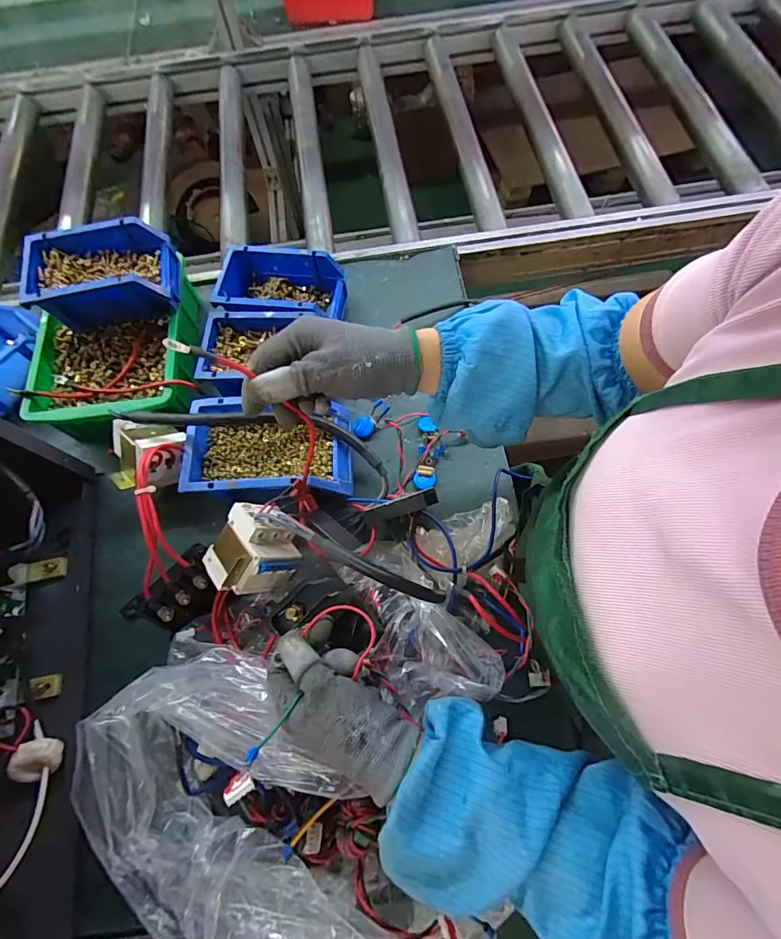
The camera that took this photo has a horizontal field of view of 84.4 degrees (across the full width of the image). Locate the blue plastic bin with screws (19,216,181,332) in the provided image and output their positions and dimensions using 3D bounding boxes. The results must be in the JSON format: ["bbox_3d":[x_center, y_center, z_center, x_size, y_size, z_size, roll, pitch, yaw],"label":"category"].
[{"bbox_3d":[-0.357,-0.238,0.541,0.161,0.076,0.097,-11,69,-1],"label":"blue plastic bin with screws"}]

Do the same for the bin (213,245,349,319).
[{"bbox_3d":[-0.150,-0.245,0.596,0.165,0.065,0.108,2,69,4],"label":"bin"}]

